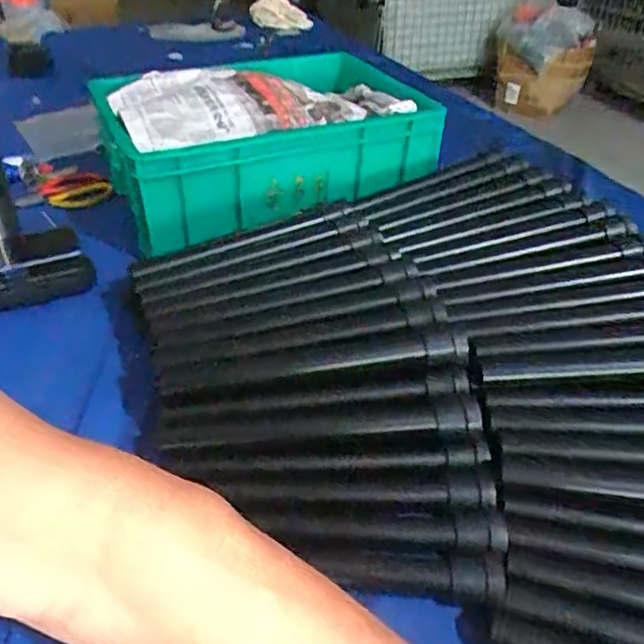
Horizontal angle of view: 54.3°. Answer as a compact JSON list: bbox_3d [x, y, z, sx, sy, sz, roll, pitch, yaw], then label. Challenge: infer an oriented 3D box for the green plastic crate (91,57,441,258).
[{"bbox_3d":[-0.077,-0.249,0.844,0.403,0.126,0.333,-17,40,-22],"label":"green plastic crate"}]

